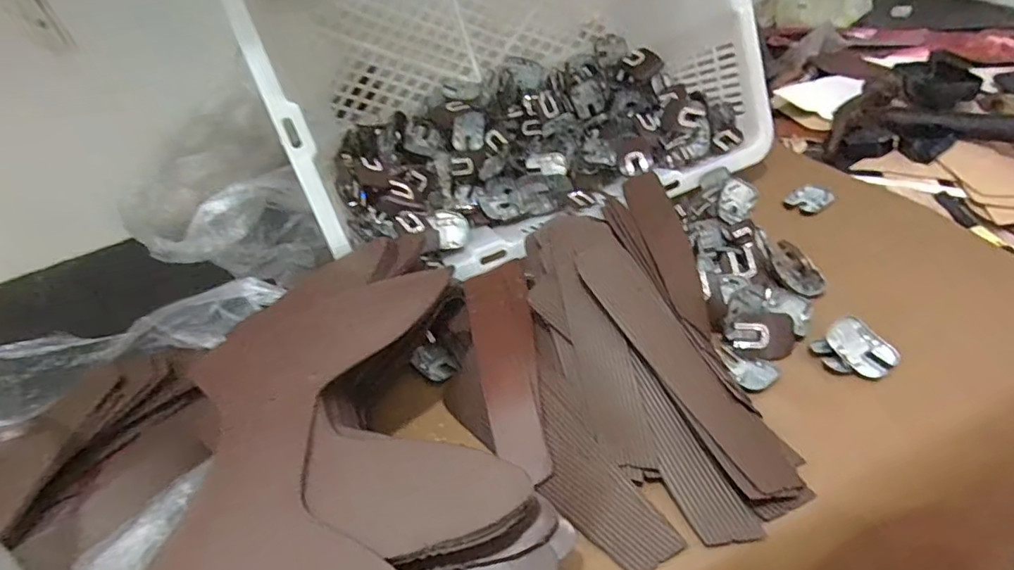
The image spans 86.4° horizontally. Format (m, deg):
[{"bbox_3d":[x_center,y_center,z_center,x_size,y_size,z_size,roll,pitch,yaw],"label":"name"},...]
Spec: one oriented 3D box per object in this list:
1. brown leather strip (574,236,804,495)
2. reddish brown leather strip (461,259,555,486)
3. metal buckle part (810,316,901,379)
[{"bbox_3d":[0.102,0.041,0.326,0.039,0.008,0.176,-24,62,-20],"label":"brown leather strip"},{"bbox_3d":[0.002,0.050,0.367,0.045,0.005,0.165,-15,48,2],"label":"reddish brown leather strip"},{"bbox_3d":[0.219,0.041,0.339,0.039,0.013,0.039,-28,44,-17],"label":"metal buckle part"}]

